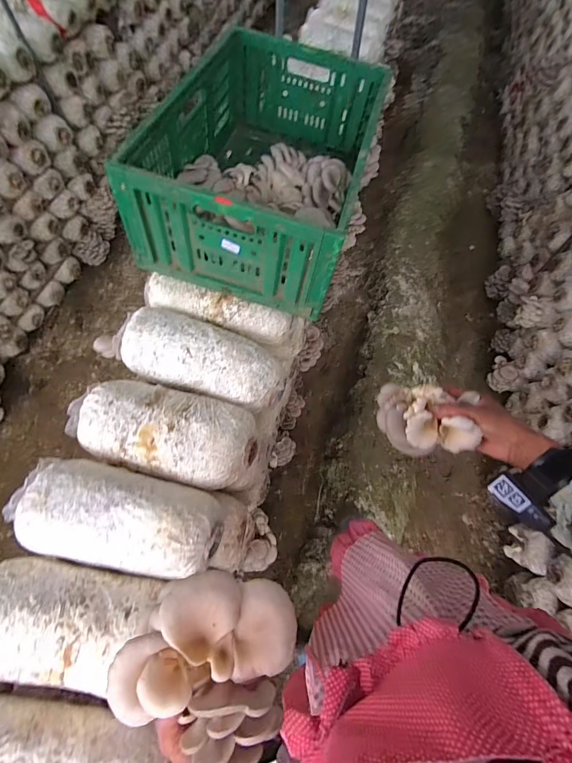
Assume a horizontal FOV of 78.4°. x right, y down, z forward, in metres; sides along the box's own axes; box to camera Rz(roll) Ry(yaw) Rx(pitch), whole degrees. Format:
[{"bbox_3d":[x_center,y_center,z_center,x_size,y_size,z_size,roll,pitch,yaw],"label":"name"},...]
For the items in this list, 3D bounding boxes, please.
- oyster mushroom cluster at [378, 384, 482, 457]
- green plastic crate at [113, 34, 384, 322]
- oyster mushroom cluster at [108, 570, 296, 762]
[{"bbox_3d":[0.178,0.040,0.447,0.110,0.054,0.098,-4,65,-3],"label":"oyster mushroom cluster"},{"bbox_3d":[-0.035,-0.486,0.765,0.392,0.243,0.605,13,65,6],"label":"green plastic crate"},{"bbox_3d":[-0.067,0.242,0.302,0.137,0.061,0.135,0,65,0],"label":"oyster mushroom cluster"}]

